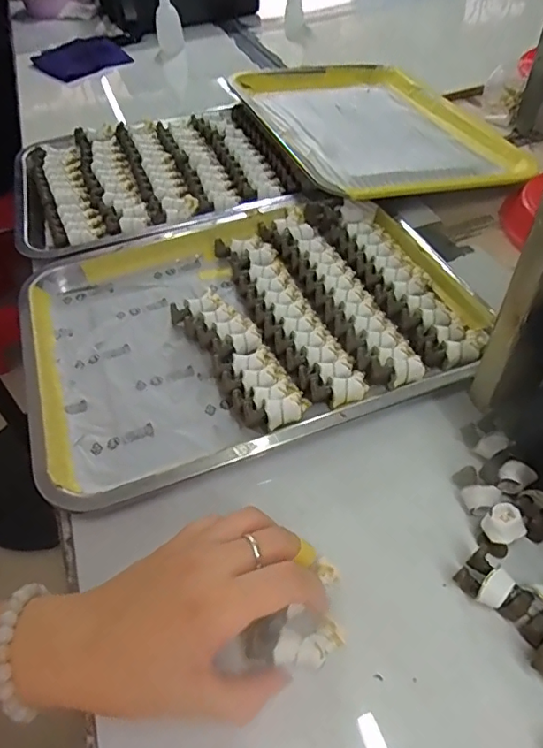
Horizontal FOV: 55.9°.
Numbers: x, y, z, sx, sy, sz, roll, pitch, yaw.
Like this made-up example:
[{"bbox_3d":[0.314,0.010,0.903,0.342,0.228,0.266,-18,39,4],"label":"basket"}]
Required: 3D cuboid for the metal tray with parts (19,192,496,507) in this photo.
[{"bbox_3d":[-0.022,-0.050,0.425,0.346,0.026,0.256,-18,50,-10],"label":"metal tray with parts"}]

